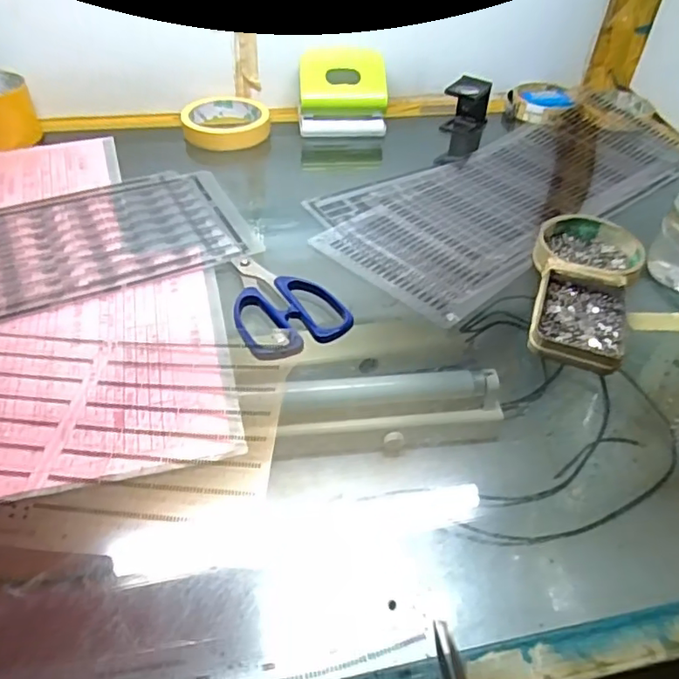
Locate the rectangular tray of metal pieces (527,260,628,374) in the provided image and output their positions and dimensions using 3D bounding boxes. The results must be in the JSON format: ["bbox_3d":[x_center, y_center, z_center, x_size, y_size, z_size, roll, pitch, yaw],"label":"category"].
[{"bbox_3d":[0.177,-0.016,0.414,0.064,0.021,0.098,18,46,14],"label":"rectangular tray of metal pieces"}]

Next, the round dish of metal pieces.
[{"bbox_3d":[0.206,-0.070,0.469,0.082,0.024,0.088,2,45,-2],"label":"round dish of metal pieces"}]

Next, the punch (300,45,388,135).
[{"bbox_3d":[0.003,-0.281,0.640,0.099,0.078,0.055,-3,45,-7],"label":"punch"}]

